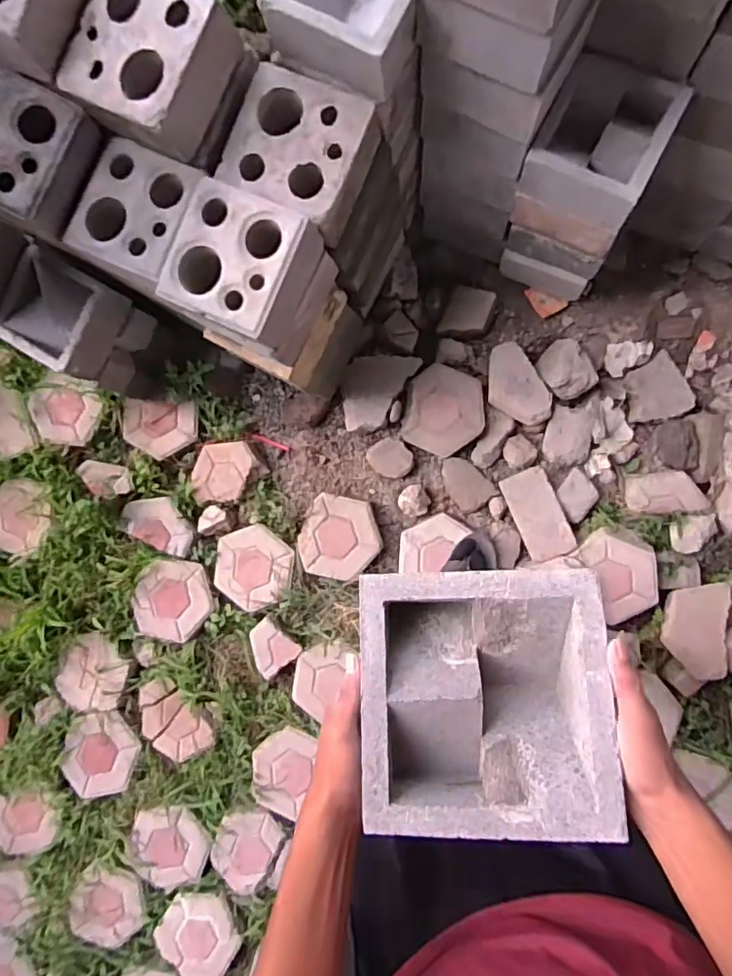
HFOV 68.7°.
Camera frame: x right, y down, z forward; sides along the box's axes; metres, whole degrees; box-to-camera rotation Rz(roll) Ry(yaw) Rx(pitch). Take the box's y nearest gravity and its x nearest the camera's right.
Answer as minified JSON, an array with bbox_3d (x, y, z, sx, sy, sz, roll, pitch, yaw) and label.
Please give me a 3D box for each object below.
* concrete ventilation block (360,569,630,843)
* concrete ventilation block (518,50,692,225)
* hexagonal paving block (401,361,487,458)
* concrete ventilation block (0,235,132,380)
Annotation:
[{"bbox_3d":[0.101,0.179,0.475,0.201,0.100,0.205,-3,77,7],"label":"concrete ventilation block"},{"bbox_3d":[0.405,-0.605,0.923,0.194,0.108,0.204,26,92,5],"label":"concrete ventilation block"},{"bbox_3d":[0.188,-0.183,1.279,0.182,0.049,0.207,11,94,3],"label":"hexagonal paving block"},{"bbox_3d":[-0.647,-0.358,1.126,0.206,0.108,0.195,29,93,5],"label":"concrete ventilation block"}]

